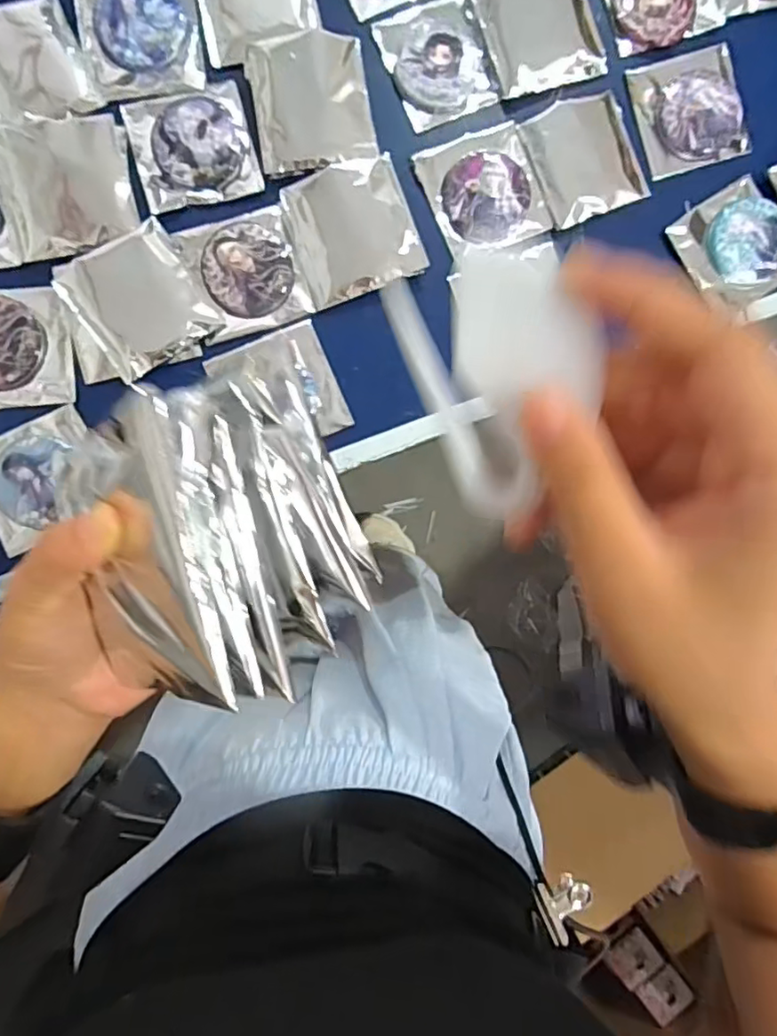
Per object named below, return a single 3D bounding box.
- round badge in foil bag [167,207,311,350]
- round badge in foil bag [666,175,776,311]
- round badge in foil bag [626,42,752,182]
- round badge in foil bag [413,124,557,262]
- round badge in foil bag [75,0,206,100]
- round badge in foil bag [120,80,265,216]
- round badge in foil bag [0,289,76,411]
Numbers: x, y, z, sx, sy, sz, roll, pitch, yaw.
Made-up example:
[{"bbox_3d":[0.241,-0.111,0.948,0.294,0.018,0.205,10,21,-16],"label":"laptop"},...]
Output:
[{"bbox_3d":[-0.117,-0.200,0.488,0.086,0.010,0.091,-19,91,-5],"label":"round badge in foil bag"},{"bbox_3d":[0.307,-0.238,0.526,0.092,0.010,0.096,-34,92,-4],"label":"round badge in foil bag"},{"bbox_3d":[0.264,-0.357,0.522,0.091,0.005,0.095,-17,91,-5],"label":"round badge in foil bag"},{"bbox_3d":[0.082,-0.276,0.504,0.092,0.010,0.094,-21,91,-5],"label":"round badge in foil bag"},{"bbox_3d":[-0.202,-0.400,0.486,0.094,0.007,0.102,-12,90,-5],"label":"round badge in foil bag"},{"bbox_3d":[-0.160,-0.304,0.487,0.094,0.009,0.093,-15,90,-5],"label":"round badge in foil bag"},{"bbox_3d":[-0.302,-0.134,0.478,0.093,0.017,0.091,-6,100,-12],"label":"round badge in foil bag"}]

